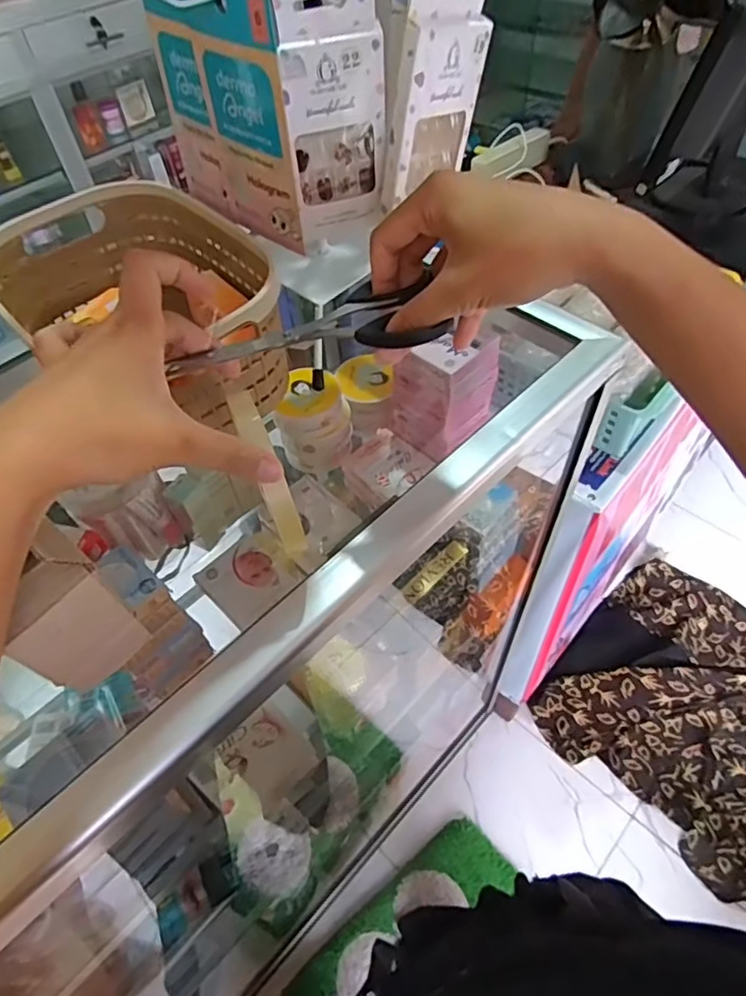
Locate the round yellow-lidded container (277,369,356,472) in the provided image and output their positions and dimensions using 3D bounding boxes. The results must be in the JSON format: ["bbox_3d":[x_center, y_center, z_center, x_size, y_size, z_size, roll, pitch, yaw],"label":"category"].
[{"bbox_3d":[-0.064,-0.082,0.660,0.080,0.103,0.073,-2,54,2],"label":"round yellow-lidded container"}]

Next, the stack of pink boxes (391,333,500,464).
[{"bbox_3d":[0.073,-0.110,0.599,0.076,0.126,0.073,34,62,25],"label":"stack of pink boxes"}]

